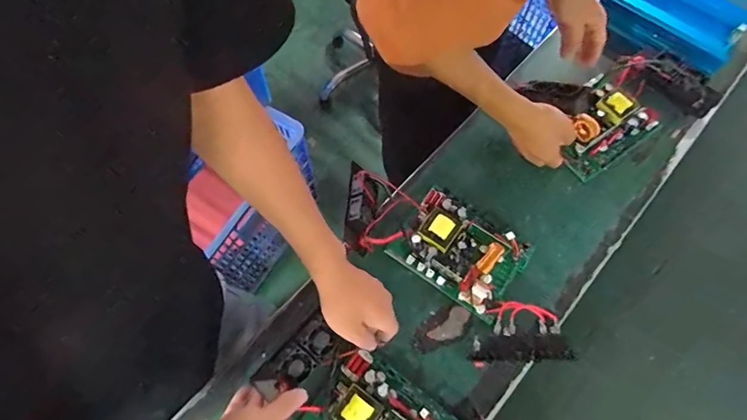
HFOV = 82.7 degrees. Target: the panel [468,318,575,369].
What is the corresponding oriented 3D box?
[{"bbox_3d":[0.170,0.161,0.511,0.116,0.047,0.052,-4,67,-3],"label":"panel"}]

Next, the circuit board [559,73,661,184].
[{"bbox_3d":[0.329,-0.129,0.617,0.143,0.041,0.111,-34,72,-14],"label":"circuit board"}]

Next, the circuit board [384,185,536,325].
[{"bbox_3d":[0.113,0.053,0.561,0.164,0.037,0.121,34,71,13],"label":"circuit board"}]

